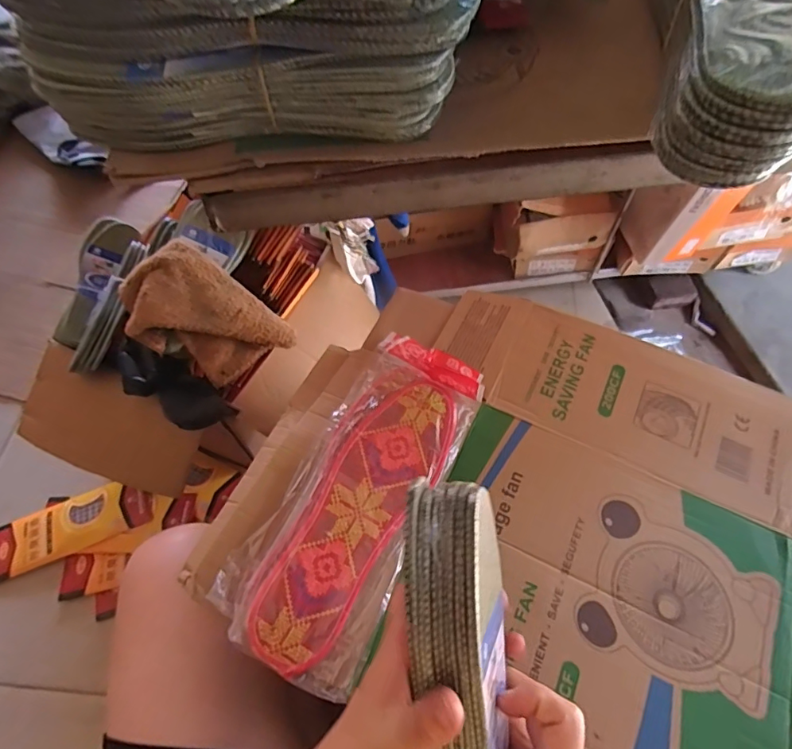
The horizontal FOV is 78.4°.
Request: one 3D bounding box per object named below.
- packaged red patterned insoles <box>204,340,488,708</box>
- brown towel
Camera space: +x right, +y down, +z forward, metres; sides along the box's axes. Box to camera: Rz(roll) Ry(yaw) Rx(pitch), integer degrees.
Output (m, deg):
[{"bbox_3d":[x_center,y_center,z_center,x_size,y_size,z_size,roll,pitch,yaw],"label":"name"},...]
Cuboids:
[{"bbox_3d":[-0.025,0.090,0.419,0.121,0.024,0.302,23,64,13],"label":"packaged red patterned insoles"},{"bbox_3d":[-0.257,-0.071,0.649,0.204,0.052,0.140,43,81,-21],"label":"brown towel"}]

